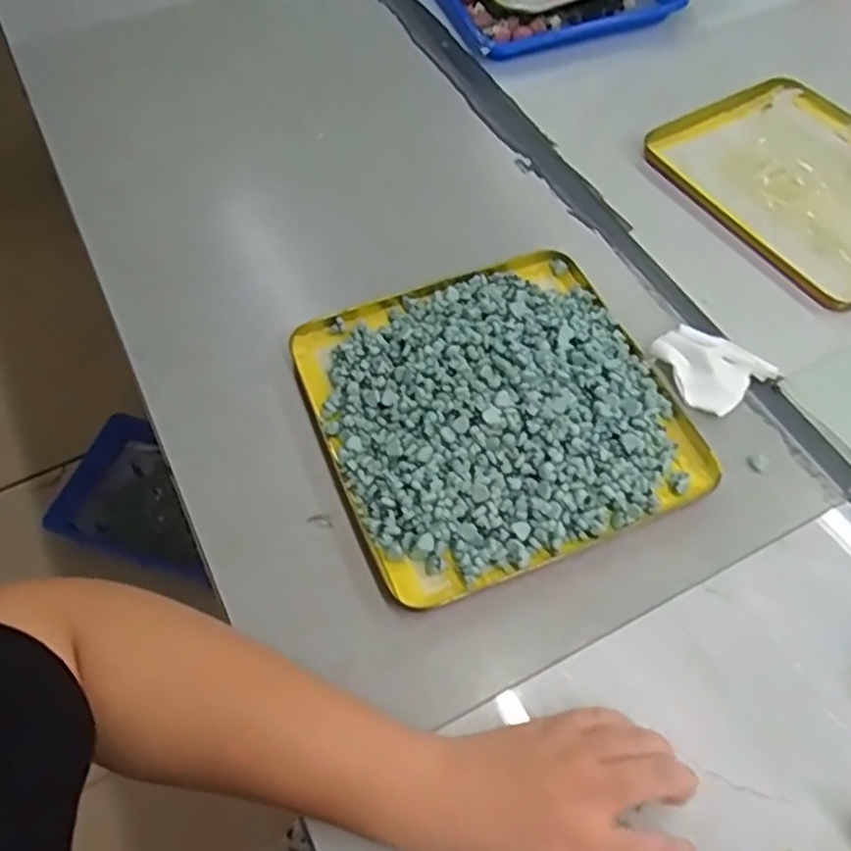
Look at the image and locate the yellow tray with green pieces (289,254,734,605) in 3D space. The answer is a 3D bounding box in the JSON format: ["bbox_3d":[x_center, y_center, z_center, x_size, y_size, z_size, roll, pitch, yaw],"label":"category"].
[{"bbox_3d":[0.047,-0.018,0.515,0.238,0.037,0.242,-20,60,-12],"label":"yellow tray with green pieces"}]

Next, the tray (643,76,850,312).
[{"bbox_3d":[0.349,-0.222,0.664,0.206,0.013,0.249,-27,62,-16],"label":"tray"}]

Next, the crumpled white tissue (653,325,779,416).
[{"bbox_3d":[0.212,-0.046,0.547,0.075,0.012,0.075,-30,62,-18],"label":"crumpled white tissue"}]

